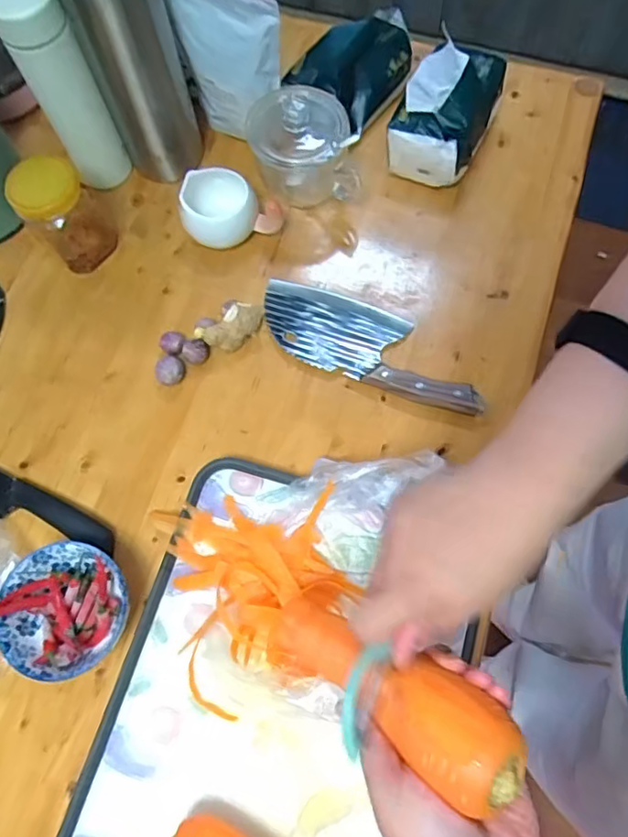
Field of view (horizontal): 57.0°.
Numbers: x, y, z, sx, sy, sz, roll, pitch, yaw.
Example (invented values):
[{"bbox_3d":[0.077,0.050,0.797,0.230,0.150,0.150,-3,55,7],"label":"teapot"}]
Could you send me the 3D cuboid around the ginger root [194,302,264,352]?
[{"bbox_3d":[-0.083,-0.095,0.604,0.072,0.035,0.032,-36,75,-11],"label":"ginger root"}]

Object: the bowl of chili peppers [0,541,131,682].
[{"bbox_3d":[-0.217,0.166,0.509,0.100,0.056,0.106,0,72,1],"label":"bowl of chili peppers"}]

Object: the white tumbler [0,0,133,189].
[{"bbox_3d":[-0.255,-0.333,0.597,0.060,0.204,0.053,-36,75,-10],"label":"white tumbler"}]

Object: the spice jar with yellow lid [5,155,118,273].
[{"bbox_3d":[-0.263,-0.213,0.609,0.072,0.111,0.055,-37,75,-11],"label":"spice jar with yellow lid"}]

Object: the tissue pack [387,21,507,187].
[{"bbox_3d":[0.151,-0.346,0.639,0.088,0.106,0.139,28,74,9],"label":"tissue pack"}]

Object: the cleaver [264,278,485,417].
[{"bbox_3d":[0.060,-0.081,0.604,0.244,0.020,0.090,21,73,7],"label":"cleaver"}]

